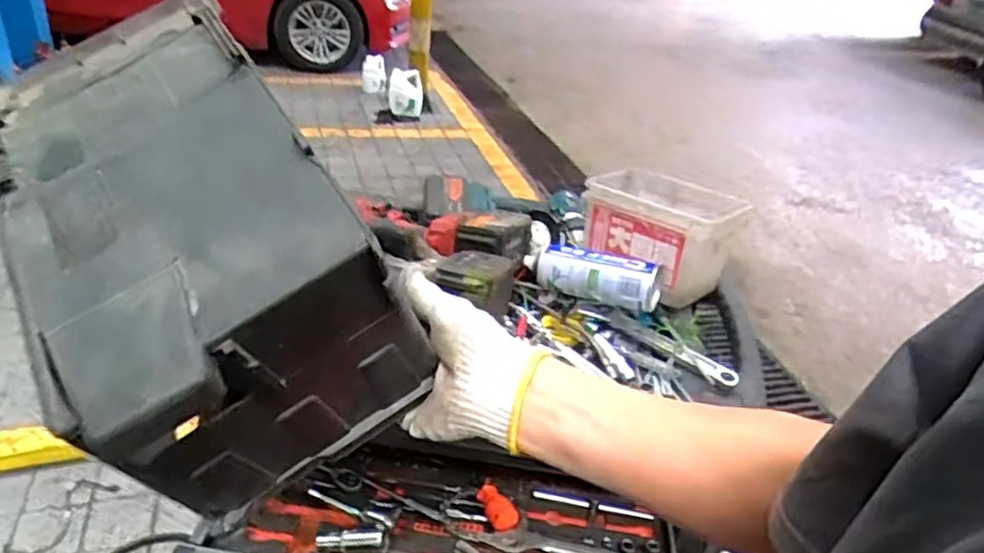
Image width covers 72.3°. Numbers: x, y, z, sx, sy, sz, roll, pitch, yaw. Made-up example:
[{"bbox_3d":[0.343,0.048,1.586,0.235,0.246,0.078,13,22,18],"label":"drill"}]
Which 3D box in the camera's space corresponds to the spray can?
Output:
[{"bbox_3d":[0.135,0.001,0.927,0.189,0.072,0.071,18,33,18],"label":"spray can"}]

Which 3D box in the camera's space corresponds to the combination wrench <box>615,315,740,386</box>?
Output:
[{"bbox_3d":[0.235,0.092,0.875,0.175,0.016,0.030,26,36,29],"label":"combination wrench"}]

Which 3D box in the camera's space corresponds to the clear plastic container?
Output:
[{"bbox_3d":[0.236,-0.071,0.992,0.164,0.134,0.208,-19,40,-36],"label":"clear plastic container"}]

